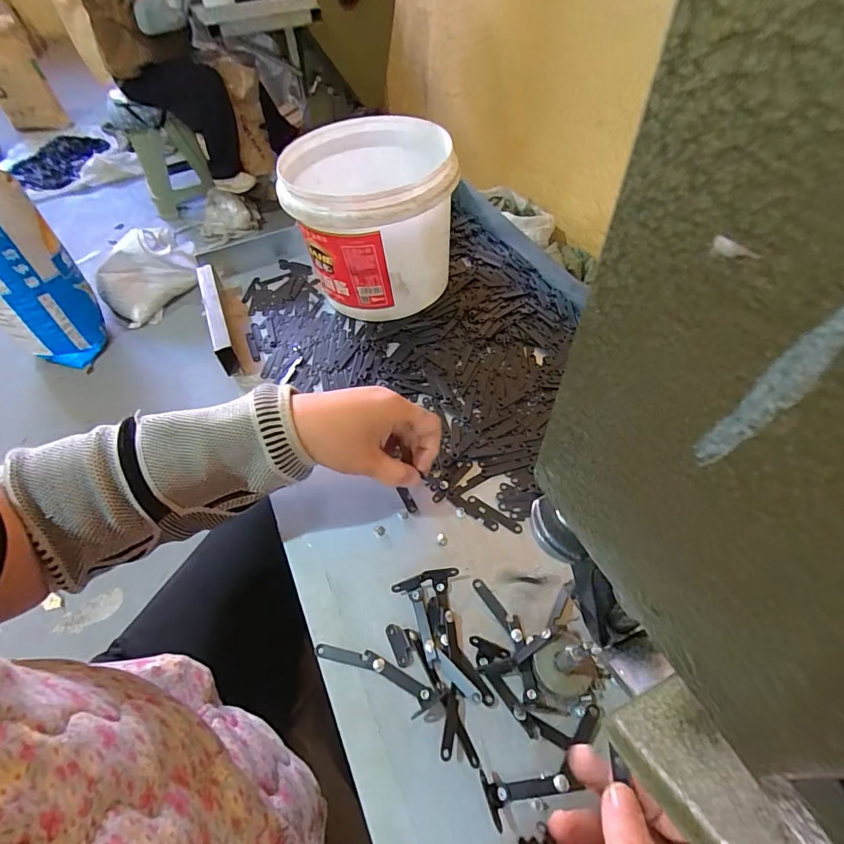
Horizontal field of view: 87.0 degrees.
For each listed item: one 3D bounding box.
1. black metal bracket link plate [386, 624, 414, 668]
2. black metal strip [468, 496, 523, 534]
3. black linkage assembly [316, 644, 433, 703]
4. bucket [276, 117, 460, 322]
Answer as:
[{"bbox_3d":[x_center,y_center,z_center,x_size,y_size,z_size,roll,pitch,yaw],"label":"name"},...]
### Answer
[{"bbox_3d":[-0.016,0.161,0.321,0.012,0.004,0.030,-23,55,-12],"label":"black metal bracket link plate"},{"bbox_3d":[0.062,0.079,0.381,0.052,0.004,0.009,30,62,24],"label":"black metal strip"},{"bbox_3d":[-0.034,0.173,0.314,0.087,0.004,0.014,14,56,15],"label":"black linkage assembly"},{"bbox_3d":[-0.055,-0.233,0.523,0.172,0.155,0.186,-2,54,3],"label":"bucket"}]

